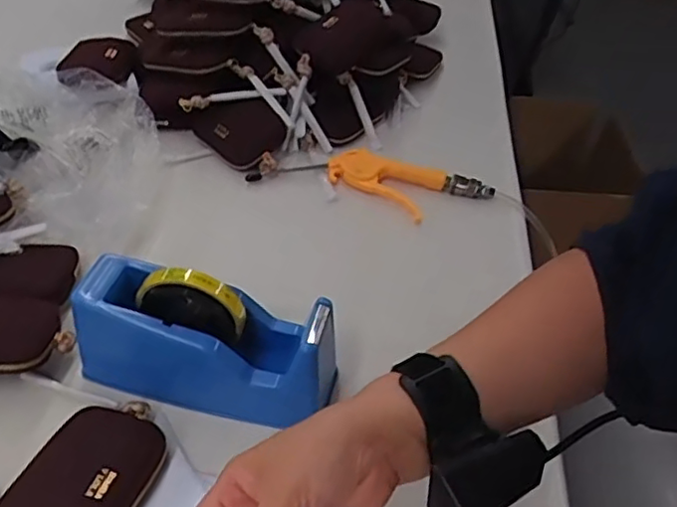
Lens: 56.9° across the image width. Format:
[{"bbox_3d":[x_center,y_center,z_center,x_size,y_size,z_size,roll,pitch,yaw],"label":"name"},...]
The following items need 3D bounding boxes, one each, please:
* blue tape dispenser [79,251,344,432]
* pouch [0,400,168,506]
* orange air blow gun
[{"bbox_3d":[-0.101,0.064,0.492,0.201,0.101,0.070,13,43,8],"label":"blue tape dispenser"},{"bbox_3d":[-0.173,0.160,0.437,0.081,0.034,0.125,16,44,12],"label":"pouch"},{"bbox_3d":[0.038,-0.082,0.735,0.276,0.036,0.086,15,44,11],"label":"orange air blow gun"}]

